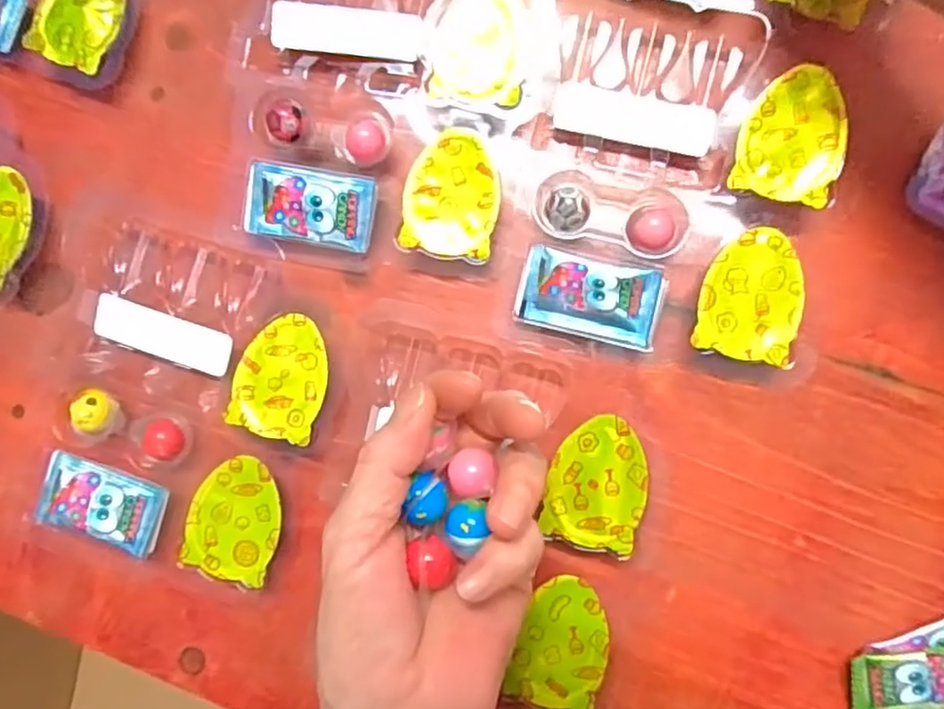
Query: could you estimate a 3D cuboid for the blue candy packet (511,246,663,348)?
[{"bbox_3d":[0.049,-0.024,0.270,0.056,0.017,0.031,15,89,6],"label":"blue candy packet"}]

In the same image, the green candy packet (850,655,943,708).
[{"bbox_3d":[0.176,0.129,0.255,0.054,0.010,0.027,-8,87,5],"label":"green candy packet"}]

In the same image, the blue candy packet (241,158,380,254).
[{"bbox_3d":[-0.071,-0.065,0.286,0.056,0.016,0.032,12,89,6],"label":"blue candy packet"}]

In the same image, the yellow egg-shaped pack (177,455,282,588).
[{"bbox_3d":[-0.099,0.069,0.274,0.038,0.008,0.051,17,89,6],"label":"yellow egg-shaped pack"}]

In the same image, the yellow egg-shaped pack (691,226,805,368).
[{"bbox_3d":[0.112,-0.023,0.266,0.039,0.019,0.051,10,89,6],"label":"yellow egg-shaped pack"}]

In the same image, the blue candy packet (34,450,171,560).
[{"bbox_3d":[-0.162,0.065,0.284,0.056,0.006,0.031,17,78,4],"label":"blue candy packet"}]

